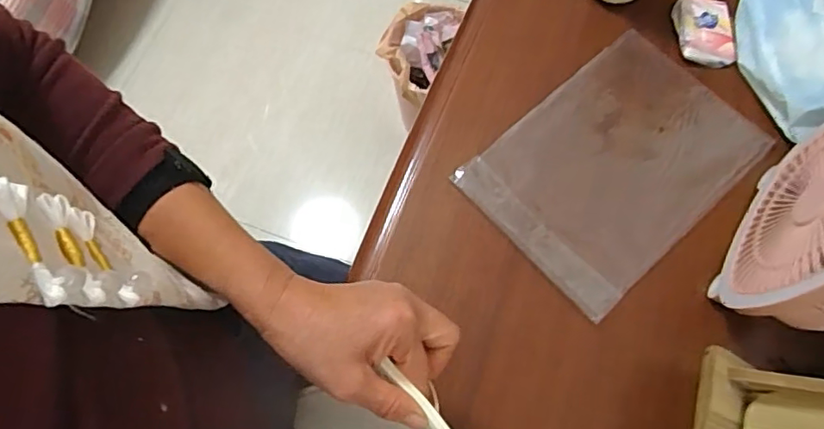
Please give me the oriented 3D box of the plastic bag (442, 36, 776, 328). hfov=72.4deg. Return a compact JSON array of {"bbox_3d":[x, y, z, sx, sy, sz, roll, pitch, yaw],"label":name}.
[{"bbox_3d":[0.191,-0.049,0.538,0.248,0.008,0.181,-41,74,-11],"label":"plastic bag"}]

